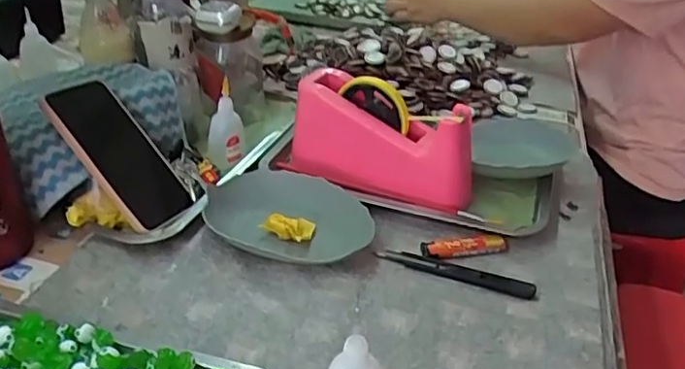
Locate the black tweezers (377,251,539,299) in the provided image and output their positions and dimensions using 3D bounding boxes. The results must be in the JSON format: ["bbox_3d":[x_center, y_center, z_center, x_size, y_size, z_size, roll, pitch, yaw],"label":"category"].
[{"bbox_3d":[0.100,0.078,0.539,0.140,0.010,0.021,14,34,15],"label":"black tweezers"}]

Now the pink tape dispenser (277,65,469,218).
[{"bbox_3d":[0.042,-0.047,0.622,0.194,0.098,0.070,20,36,24],"label":"pink tape dispenser"}]

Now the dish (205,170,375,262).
[{"bbox_3d":[-0.052,0.032,0.579,0.160,0.033,0.115,16,34,18],"label":"dish"}]

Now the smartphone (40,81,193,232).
[{"bbox_3d":[-0.209,-0.031,0.571,0.150,0.012,0.077,54,37,-4],"label":"smartphone"}]

